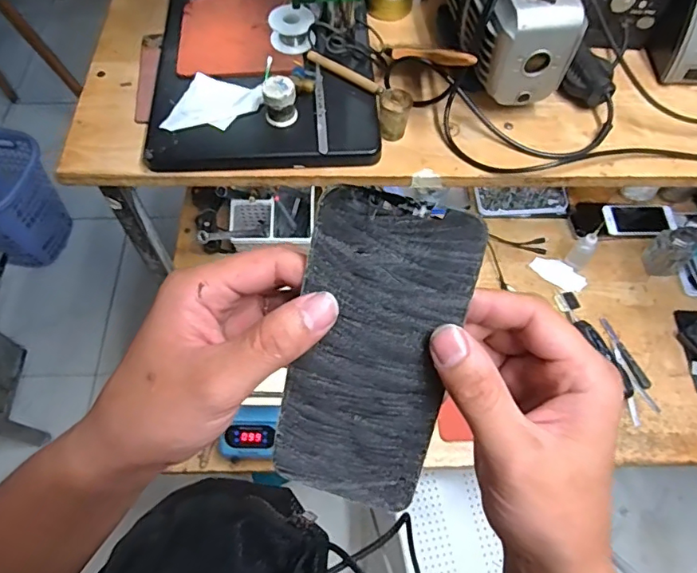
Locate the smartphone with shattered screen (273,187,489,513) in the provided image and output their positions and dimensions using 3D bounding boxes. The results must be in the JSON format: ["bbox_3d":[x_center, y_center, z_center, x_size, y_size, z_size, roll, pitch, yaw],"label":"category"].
[{"bbox_3d":[0.010,0.036,0.246,0.073,0.153,0.005,14,18,4],"label":"smartphone with shattered screen"}]

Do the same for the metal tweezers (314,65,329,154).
[{"bbox_3d":[-0.032,-0.202,0.588,0.012,0.007,0.122,1,65,-13],"label":"metal tweezers"}]

